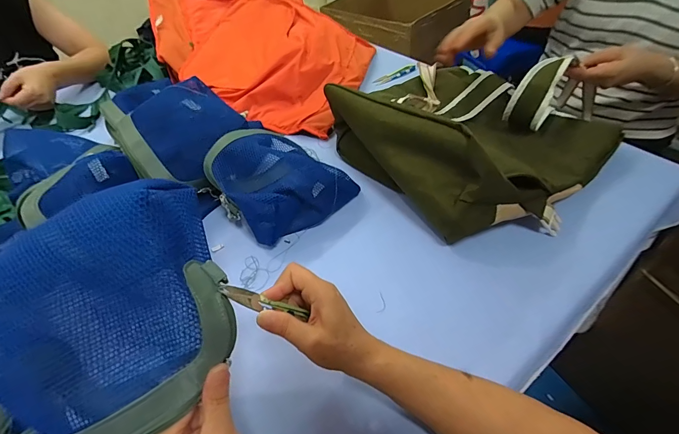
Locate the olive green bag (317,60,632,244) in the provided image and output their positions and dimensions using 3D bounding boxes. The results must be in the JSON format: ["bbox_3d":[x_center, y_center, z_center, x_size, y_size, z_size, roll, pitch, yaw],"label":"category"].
[{"bbox_3d":[0.210,-0.165,0.574,0.392,0.139,0.375,34,59,31],"label":"olive green bag"}]

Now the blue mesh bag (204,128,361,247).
[{"bbox_3d":[-0.085,-0.060,0.529,0.194,0.110,0.140,-30,52,-21],"label":"blue mesh bag"}]

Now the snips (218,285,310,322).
[{"bbox_3d":[-0.066,0.079,0.312,0.008,0.096,0.020,-41,43,23],"label":"snips"}]

